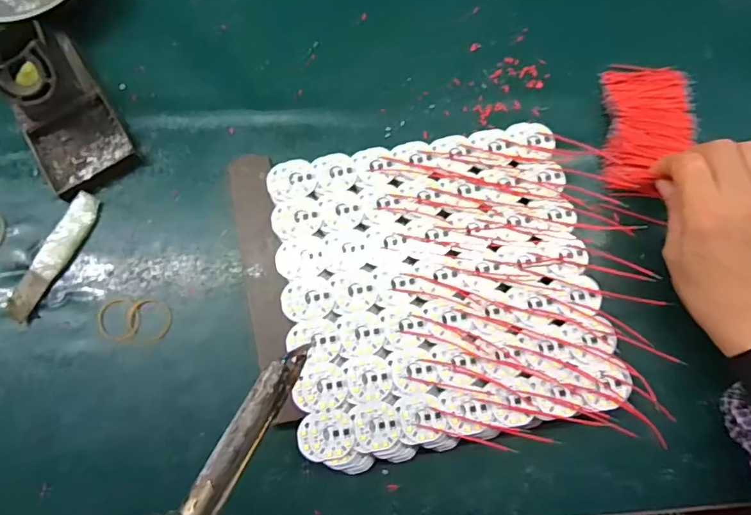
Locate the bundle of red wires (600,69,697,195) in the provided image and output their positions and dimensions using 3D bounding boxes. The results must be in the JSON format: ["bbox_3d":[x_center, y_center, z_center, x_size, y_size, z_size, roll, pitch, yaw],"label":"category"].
[{"bbox_3d":[0.220,-0.106,0.397,0.072,0.023,0.121,12,77,2],"label":"bundle of red wires"}]

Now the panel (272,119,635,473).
[{"bbox_3d":[0.044,0.020,0.363,0.219,0.035,0.219,-10,78,-3],"label":"panel"}]

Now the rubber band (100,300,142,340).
[{"bbox_3d":[-0.194,0.047,0.373,0.031,0.004,0.030,0,77,-1],"label":"rubber band"}]

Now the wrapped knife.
[{"bbox_3d":[-0.247,-0.002,0.381,0.019,0.011,0.106,23,78,4],"label":"wrapped knife"}]

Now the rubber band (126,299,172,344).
[{"bbox_3d":[-0.171,0.048,0.372,0.033,0.004,0.033,0,77,-1],"label":"rubber band"}]

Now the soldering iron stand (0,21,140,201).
[{"bbox_3d":[-0.260,-0.129,0.387,0.070,0.063,0.152,-32,80,-8],"label":"soldering iron stand"}]

